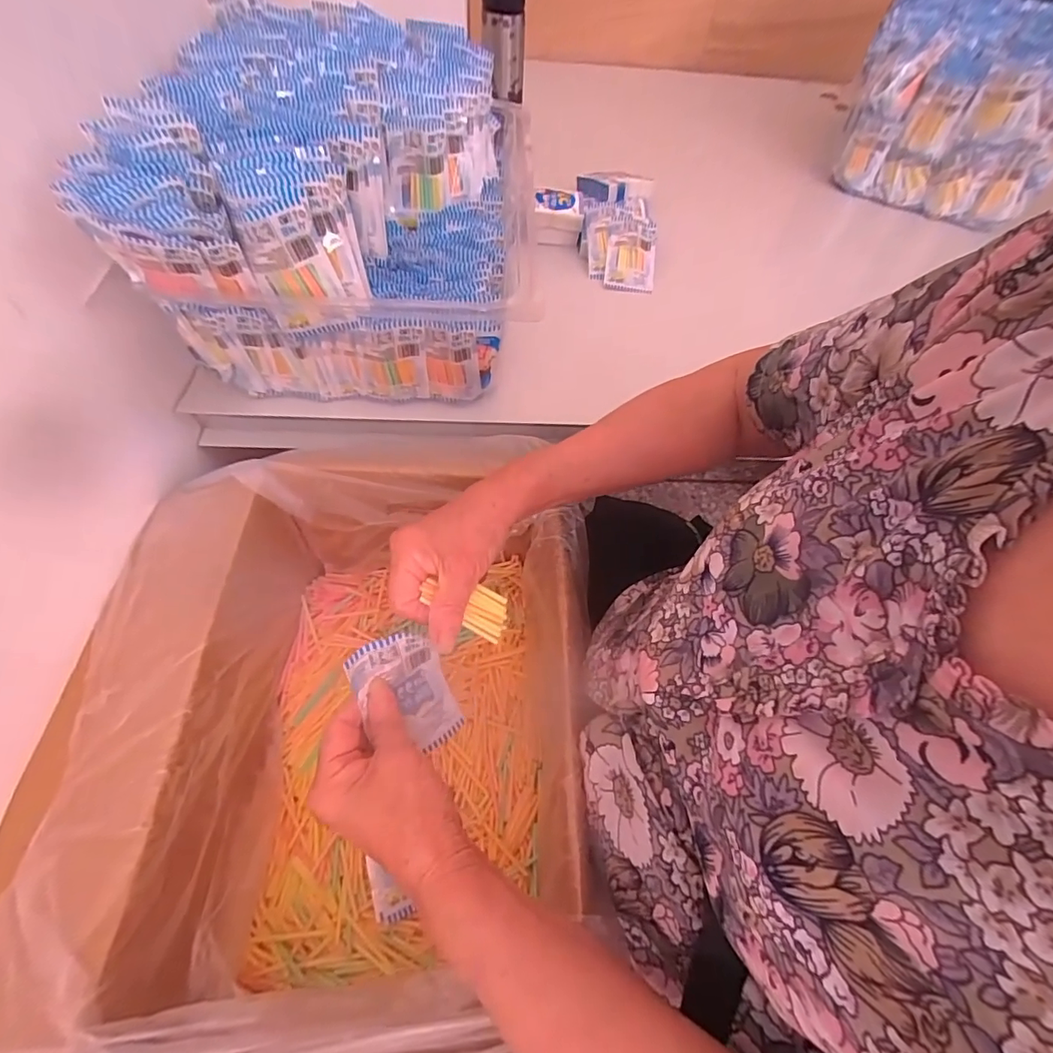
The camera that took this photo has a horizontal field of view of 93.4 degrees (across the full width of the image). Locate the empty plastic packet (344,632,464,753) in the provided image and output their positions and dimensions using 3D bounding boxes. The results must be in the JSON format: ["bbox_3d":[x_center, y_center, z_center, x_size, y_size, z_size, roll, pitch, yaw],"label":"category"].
[{"bbox_3d":[-0.080,0.111,0.347,0.015,0.105,0.052,6,49,42],"label":"empty plastic packet"}]

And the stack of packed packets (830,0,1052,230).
[{"bbox_3d":[0.690,-0.678,0.800,0.317,0.198,0.348,24,59,11],"label":"stack of packed packets"}]

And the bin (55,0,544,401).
[{"bbox_3d":[-0.164,-0.334,0.511,0.301,0.194,0.440,1,57,-4],"label":"bin"}]

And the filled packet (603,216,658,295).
[{"bbox_3d":[0.138,-0.361,0.657,0.064,0.009,0.104,6,81,-5],"label":"filled packet"}]

